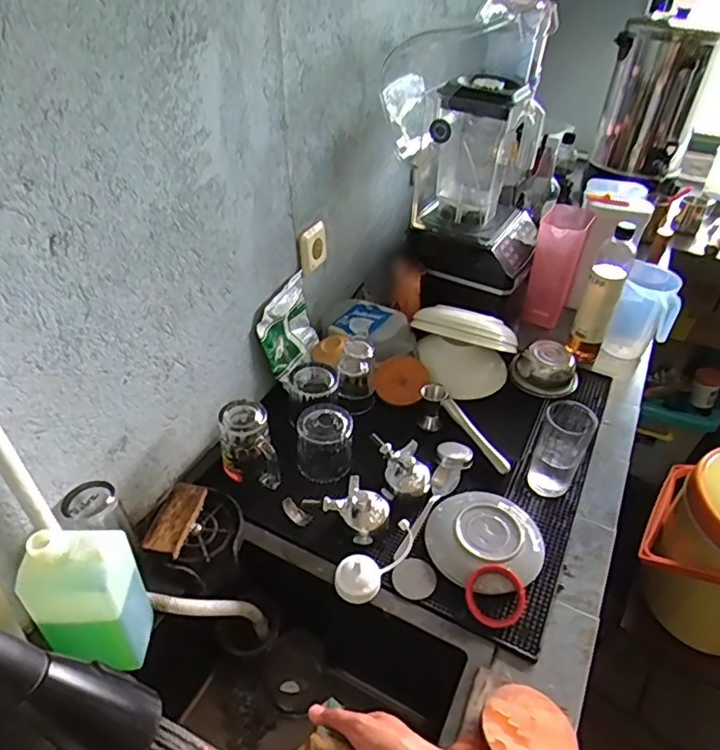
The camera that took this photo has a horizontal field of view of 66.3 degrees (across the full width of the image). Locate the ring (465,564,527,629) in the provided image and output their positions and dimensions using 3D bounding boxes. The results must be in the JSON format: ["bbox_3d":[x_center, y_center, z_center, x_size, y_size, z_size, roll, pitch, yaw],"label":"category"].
[{"bbox_3d":[0.172,0.278,0.696,0.073,0.009,0.073,-2,63,3],"label":"ring"}]

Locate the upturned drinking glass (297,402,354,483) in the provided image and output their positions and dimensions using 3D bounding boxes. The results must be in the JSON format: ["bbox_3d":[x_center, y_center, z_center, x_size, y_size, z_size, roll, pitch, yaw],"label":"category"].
[{"bbox_3d":[-0.054,0.106,0.851,0.083,0.093,0.082,-1,40,-4],"label":"upturned drinking glass"}]

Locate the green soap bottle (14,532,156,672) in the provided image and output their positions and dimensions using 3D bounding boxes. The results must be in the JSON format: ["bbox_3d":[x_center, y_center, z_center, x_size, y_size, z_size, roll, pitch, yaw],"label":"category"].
[{"bbox_3d":[-0.284,0.238,0.583,0.091,0.194,0.071,-7,40,-11],"label":"green soap bottle"}]

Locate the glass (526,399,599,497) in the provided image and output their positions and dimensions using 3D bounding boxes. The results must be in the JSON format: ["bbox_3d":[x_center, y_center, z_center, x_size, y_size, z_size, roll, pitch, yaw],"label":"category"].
[{"bbox_3d":[0.304,0.105,0.827,0.065,0.144,0.082,26,45,26],"label":"glass"}]

